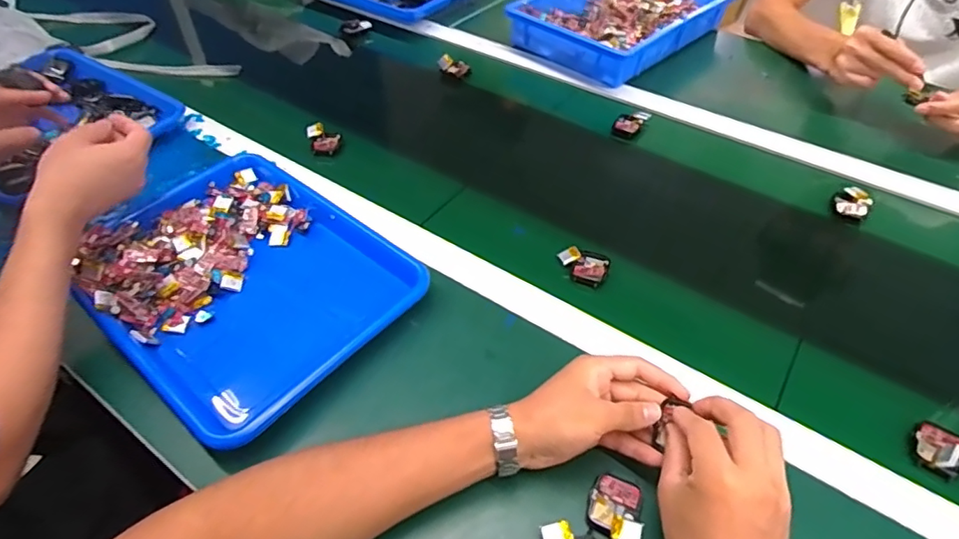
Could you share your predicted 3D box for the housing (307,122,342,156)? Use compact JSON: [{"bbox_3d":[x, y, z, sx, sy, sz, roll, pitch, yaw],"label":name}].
[{"bbox_3d":[-0.214,-0.180,0.762,0.041,0.025,0.051,-17,50,-15],"label":"housing"}]

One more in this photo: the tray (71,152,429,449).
[{"bbox_3d":[-0.241,0.004,0.579,0.329,0.050,0.265,32,55,25],"label":"tray"}]

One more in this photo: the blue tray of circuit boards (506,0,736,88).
[{"bbox_3d":[0.240,-0.430,0.936,0.355,0.057,0.235,-35,57,-27],"label":"blue tray of circuit boards"}]

